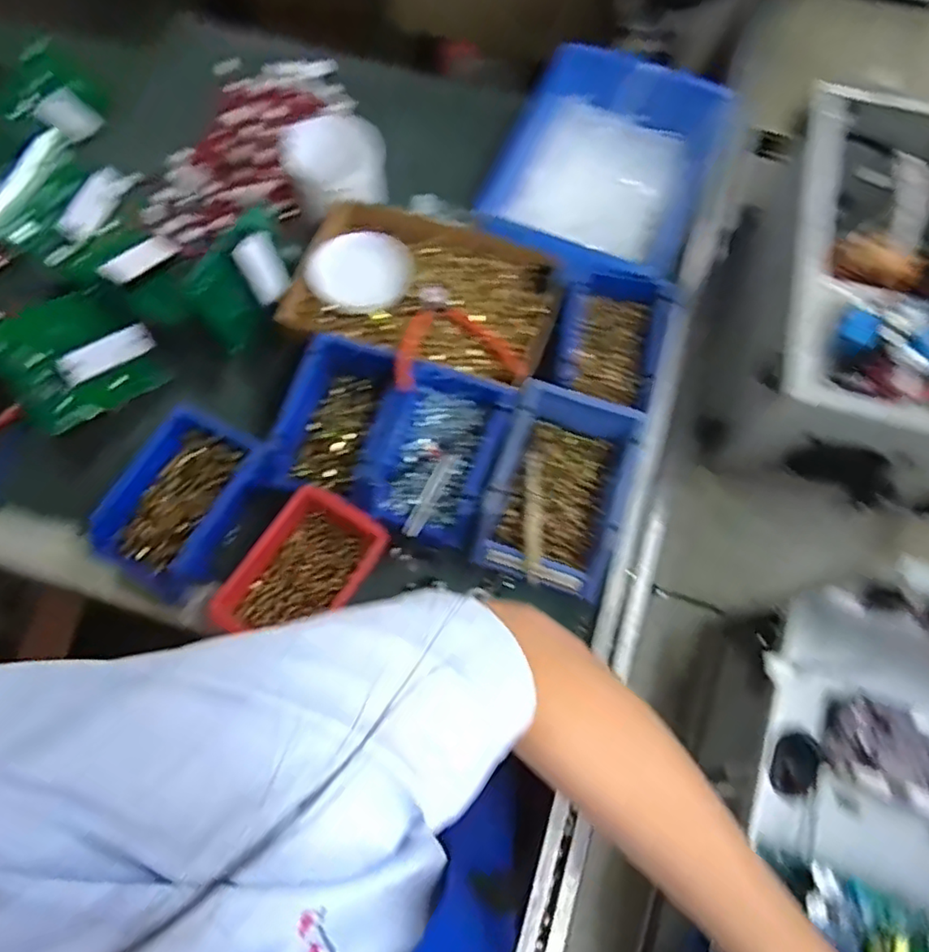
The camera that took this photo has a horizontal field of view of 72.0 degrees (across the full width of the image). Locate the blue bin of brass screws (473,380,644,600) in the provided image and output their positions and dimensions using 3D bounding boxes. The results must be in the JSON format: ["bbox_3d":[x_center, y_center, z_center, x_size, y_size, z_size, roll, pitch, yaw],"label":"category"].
[{"bbox_3d":[0.092,0.011,0.620,0.132,0.064,0.191,17,71,6],"label":"blue bin of brass screws"}]

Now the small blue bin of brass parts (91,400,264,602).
[{"bbox_3d":[-0.263,0.027,0.616,0.109,0.069,0.165,25,73,9],"label":"small blue bin of brass parts"}]

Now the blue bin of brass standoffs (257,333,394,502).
[{"bbox_3d":[-0.126,-0.058,0.648,0.094,0.066,0.162,18,72,7],"label":"blue bin of brass standoffs"}]

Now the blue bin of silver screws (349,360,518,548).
[{"bbox_3d":[-0.031,-0.019,0.630,0.120,0.055,0.175,19,72,7],"label":"blue bin of silver screws"}]

